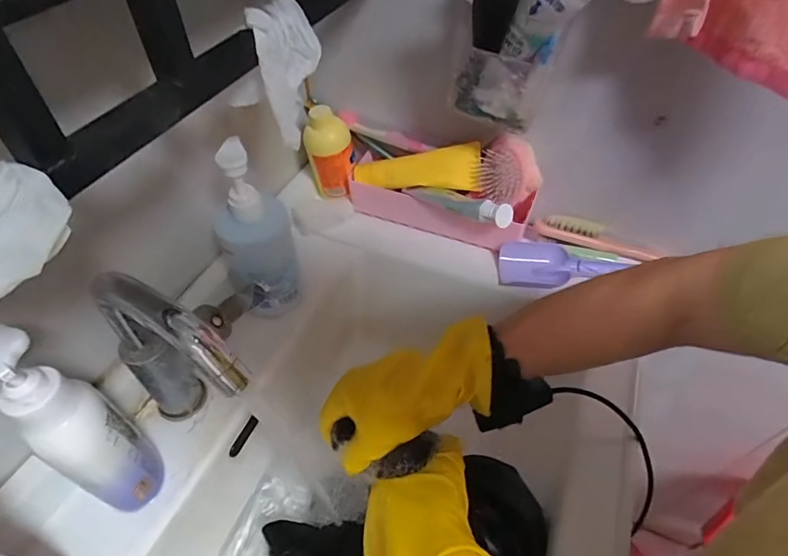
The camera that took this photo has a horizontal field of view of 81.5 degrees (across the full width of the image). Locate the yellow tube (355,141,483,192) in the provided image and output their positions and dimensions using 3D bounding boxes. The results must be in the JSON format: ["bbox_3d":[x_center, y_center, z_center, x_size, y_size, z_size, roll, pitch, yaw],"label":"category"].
[{"bbox_3d":[0.028,-0.139,0.592,0.167,0.053,0.030,0,15,19],"label":"yellow tube"}]

